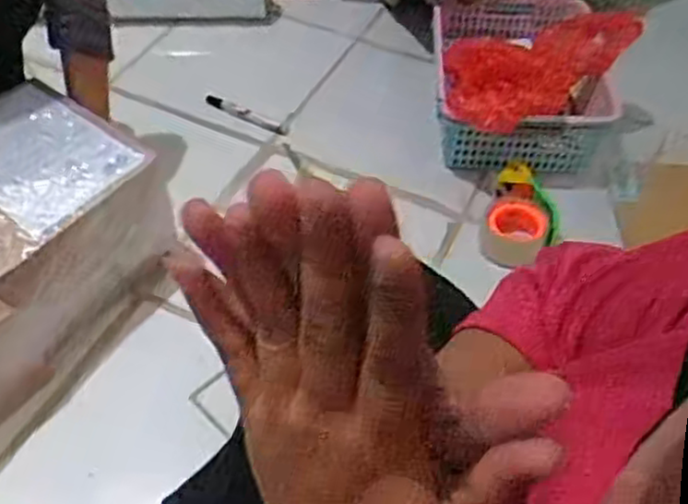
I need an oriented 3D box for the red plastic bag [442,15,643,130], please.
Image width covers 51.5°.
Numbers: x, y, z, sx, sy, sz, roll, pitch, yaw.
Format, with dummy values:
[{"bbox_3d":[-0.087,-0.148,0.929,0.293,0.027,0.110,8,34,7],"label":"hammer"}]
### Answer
[{"bbox_3d":[0.254,-0.265,1.007,0.303,0.076,0.149,-31,57,-24],"label":"red plastic bag"}]

